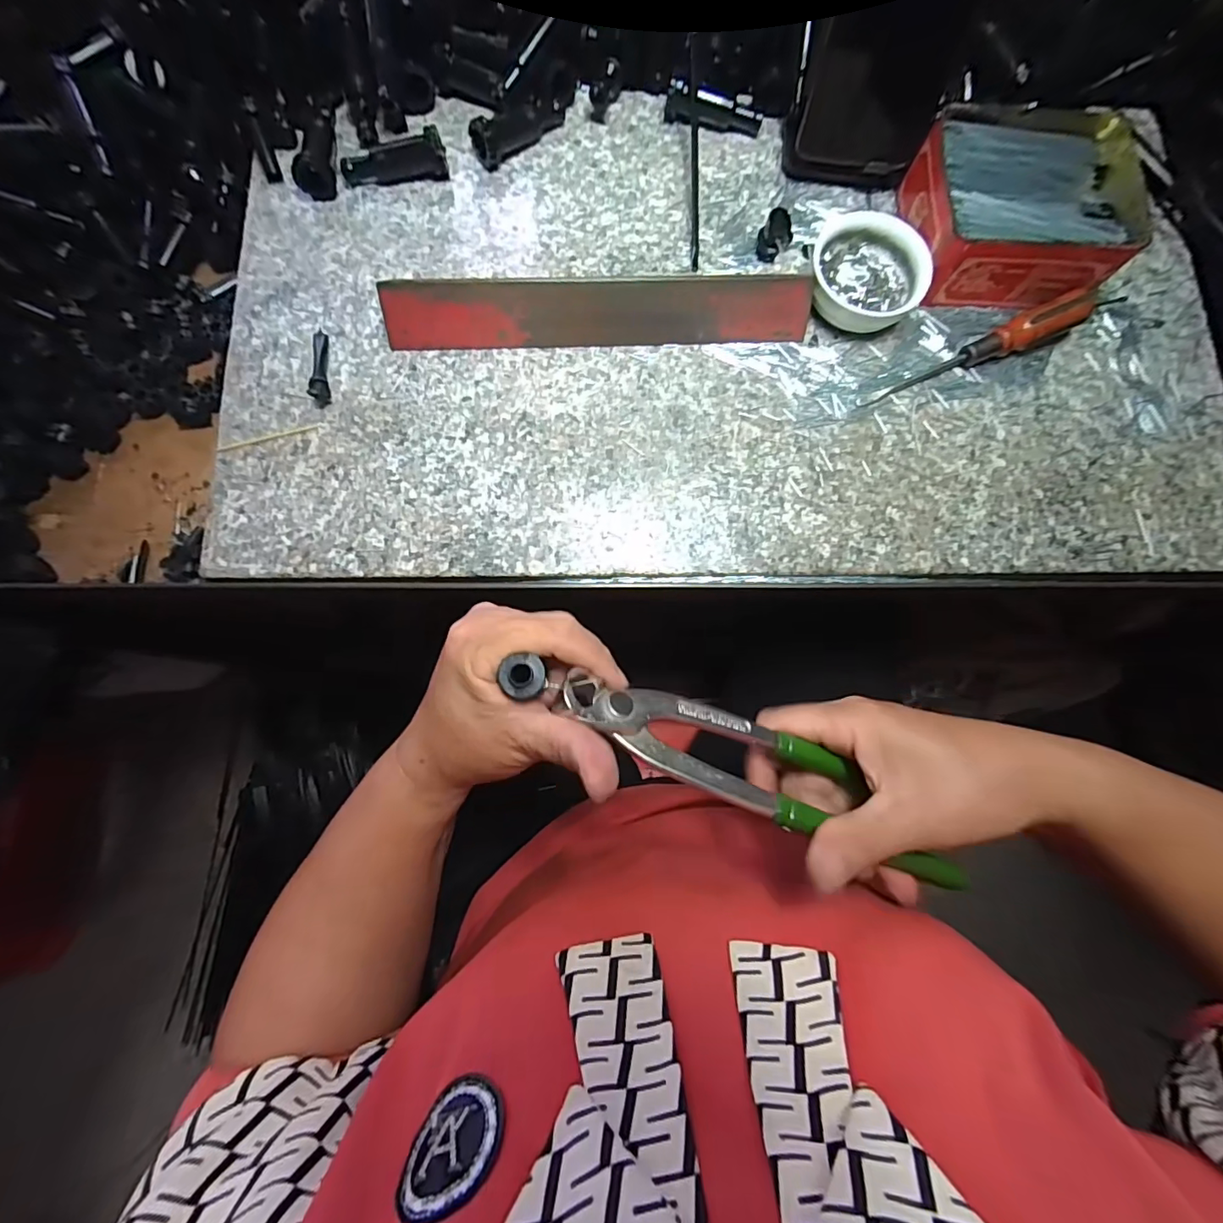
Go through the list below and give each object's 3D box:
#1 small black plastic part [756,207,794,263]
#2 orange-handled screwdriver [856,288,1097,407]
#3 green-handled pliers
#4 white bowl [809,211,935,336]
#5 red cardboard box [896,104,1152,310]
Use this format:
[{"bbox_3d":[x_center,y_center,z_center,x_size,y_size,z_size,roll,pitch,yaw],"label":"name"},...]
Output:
[{"bbox_3d":[0.105,-0.242,0.338,0.017,0.024,0.018,43,81,6],"label":"small black plastic part"},{"bbox_3d":[0.225,-0.161,0.324,0.145,0.029,0.021,-23,82,-6],"label":"orange-handled screwdriver"},{"bbox_3d":[0.069,0.070,0.229,0.194,0.020,0.035,25,80,-9],"label":"green-handled pliers"},{"bbox_3d":[0.160,-0.213,0.332,0.070,0.026,0.066,0,79,-2],"label":"white bowl"},{"bbox_3d":[0.256,-0.253,0.334,0.129,0.042,0.111,1,79,-1],"label":"red cardboard box"}]

